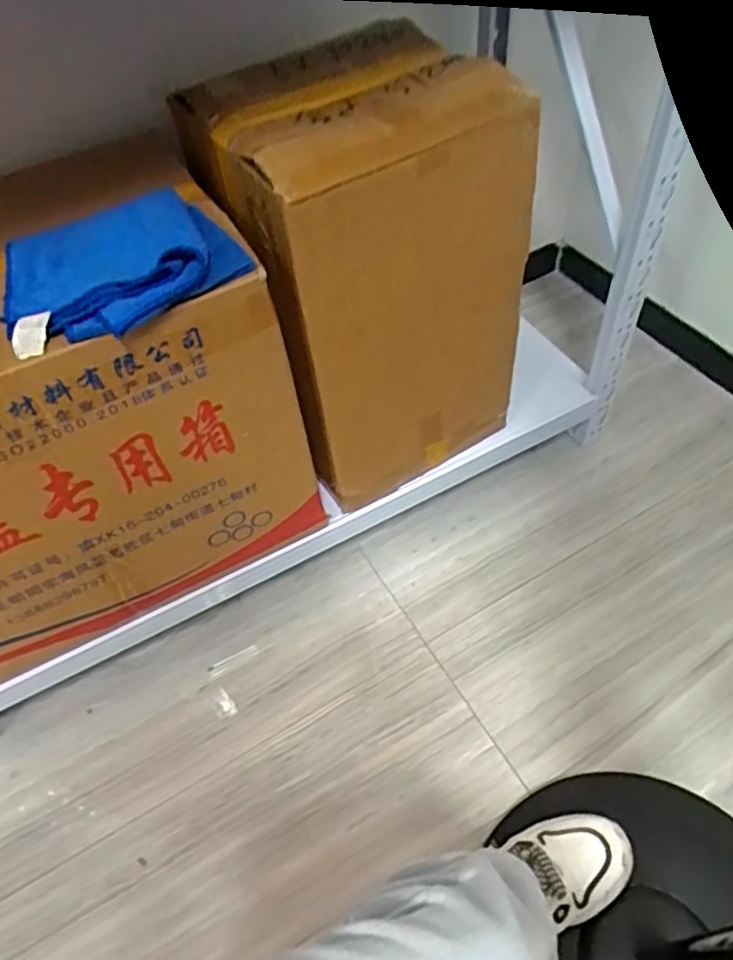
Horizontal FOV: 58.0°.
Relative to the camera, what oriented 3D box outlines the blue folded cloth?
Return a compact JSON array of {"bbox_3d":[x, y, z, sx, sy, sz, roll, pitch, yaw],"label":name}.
[{"bbox_3d":[-0.246,-0.211,0.625,0.222,0.039,0.198,-33,57,-18],"label":"blue folded cloth"}]

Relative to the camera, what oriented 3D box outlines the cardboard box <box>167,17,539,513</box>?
[{"bbox_3d":[0.012,-0.243,0.861,0.300,0.493,0.246,-25,55,-13],"label":"cardboard box"}]

